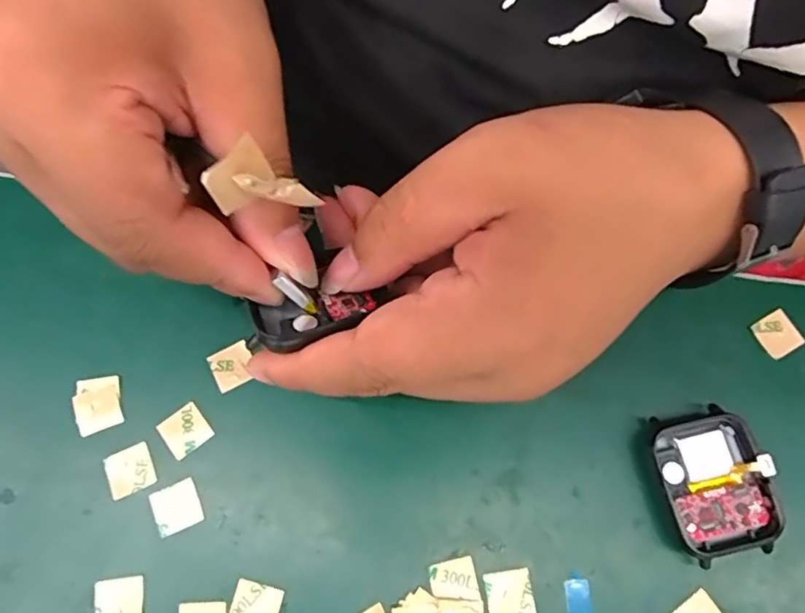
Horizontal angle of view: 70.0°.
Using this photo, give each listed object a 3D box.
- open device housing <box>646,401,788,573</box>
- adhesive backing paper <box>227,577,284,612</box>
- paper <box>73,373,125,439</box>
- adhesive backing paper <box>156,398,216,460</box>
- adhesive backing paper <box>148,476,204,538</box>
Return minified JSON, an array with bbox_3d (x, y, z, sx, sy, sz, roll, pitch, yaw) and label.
[{"bbox_3d":[0.107,0.060,0.198,0.034,0.013,0.046,-7,72,-3],"label":"open device housing"},{"bbox_3d":[-0.049,0.099,0.188,0.016,0.004,0.016,16,71,4],"label":"adhesive backing paper"},{"bbox_3d":[-0.110,0.035,0.207,0.016,0.004,0.019,-14,73,-5],"label":"paper"},{"bbox_3d":[-0.078,0.044,0.205,0.015,0.004,0.015,-38,78,-12],"label":"adhesive backing paper"},{"bbox_3d":[-0.078,0.068,0.196,0.015,0.004,0.015,-24,74,-8],"label":"adhesive backing paper"}]

